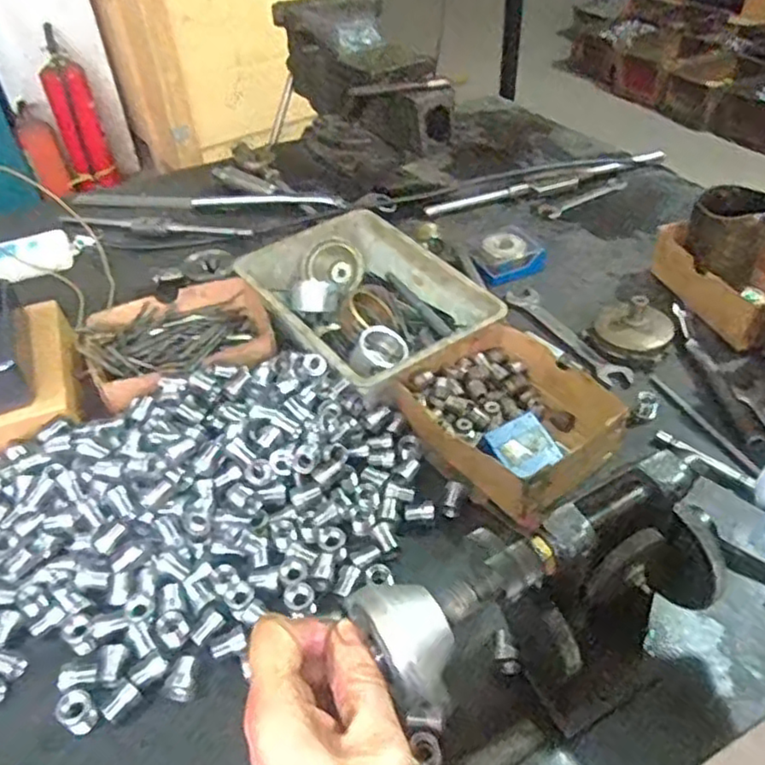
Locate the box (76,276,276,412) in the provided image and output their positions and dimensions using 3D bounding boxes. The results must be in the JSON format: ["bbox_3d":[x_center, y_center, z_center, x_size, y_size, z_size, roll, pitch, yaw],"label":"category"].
[{"bbox_3d":[-0.201,-0.039,0.670,0.181,0.043,0.141,-18,44,-15],"label":"box"}]

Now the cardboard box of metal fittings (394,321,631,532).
[{"bbox_3d":[0.113,0.024,0.587,0.162,0.047,0.178,-29,48,-25],"label":"cardboard box of metal fittings"}]

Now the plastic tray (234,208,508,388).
[{"bbox_3d":[-0.019,-0.077,0.685,0.172,0.068,0.242,-29,48,-26],"label":"plastic tray"}]

